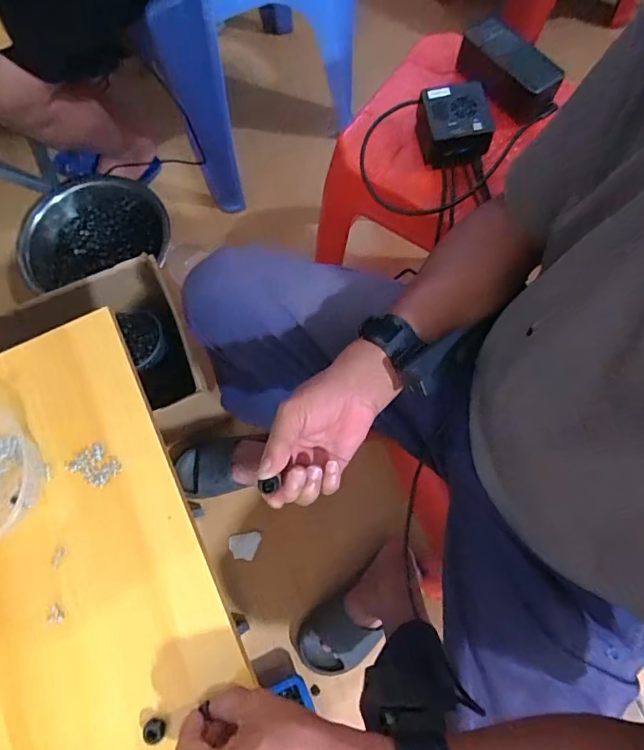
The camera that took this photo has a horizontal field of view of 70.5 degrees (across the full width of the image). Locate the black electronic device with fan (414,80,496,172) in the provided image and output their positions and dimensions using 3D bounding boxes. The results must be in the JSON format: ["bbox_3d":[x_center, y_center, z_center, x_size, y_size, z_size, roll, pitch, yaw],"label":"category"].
[{"bbox_3d":[0.150,-0.293,0.537,0.083,0.043,0.078,-7,73,0],"label":"black electronic device with fan"}]

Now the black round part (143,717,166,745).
[{"bbox_3d":[-0.137,0.292,0.375,0.017,0.012,0.015,41,79,13],"label":"black round part"}]

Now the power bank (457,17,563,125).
[{"bbox_3d":[0.224,-0.370,0.550,0.048,0.056,0.131,-44,76,-10],"label":"power bank"}]

